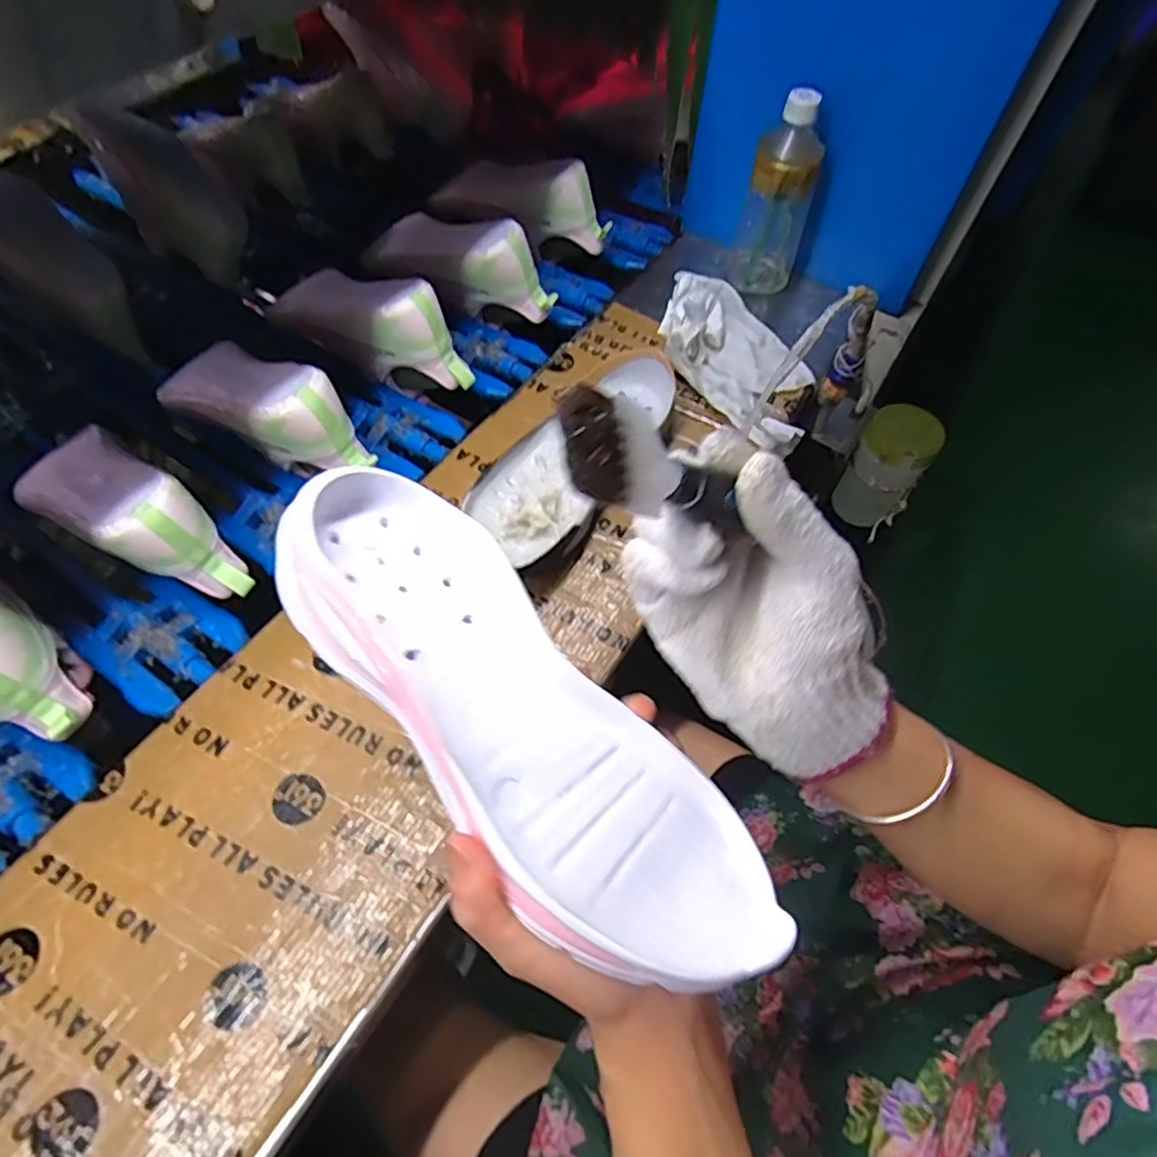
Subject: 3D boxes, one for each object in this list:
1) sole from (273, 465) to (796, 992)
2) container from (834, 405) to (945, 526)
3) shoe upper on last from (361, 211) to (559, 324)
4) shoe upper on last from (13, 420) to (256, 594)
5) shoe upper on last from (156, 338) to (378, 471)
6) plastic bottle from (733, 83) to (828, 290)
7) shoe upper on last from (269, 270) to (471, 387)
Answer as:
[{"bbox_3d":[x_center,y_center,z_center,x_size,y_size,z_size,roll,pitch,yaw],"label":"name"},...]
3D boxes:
[{"bbox_3d":[-0.031,0.062,0.281,0.269,0.044,0.094,46,45,7],"label":"sole"},{"bbox_3d":[0.311,-0.111,0.654,0.067,0.125,0.057,30,61,17],"label":"container"},{"bbox_3d":[-0.136,-0.345,0.698,0.231,0.102,0.076,32,61,17],"label":"shoe upper on last"},{"bbox_3d":[-0.351,-0.055,0.497,0.214,0.091,0.081,29,61,16],"label":"shoe upper on last"},{"bbox_3d":[-0.285,-0.160,0.558,0.223,0.068,0.082,32,61,17],"label":"shoe upper on last"},{"bbox_3d":[0.188,-0.362,0.608,0.068,0.161,0.052,26,60,14],"label":"plastic bottle"},{"bbox_3d":[-0.219,-0.252,0.639,0.238,0.101,0.082,33,62,18],"label":"shoe upper on last"}]

